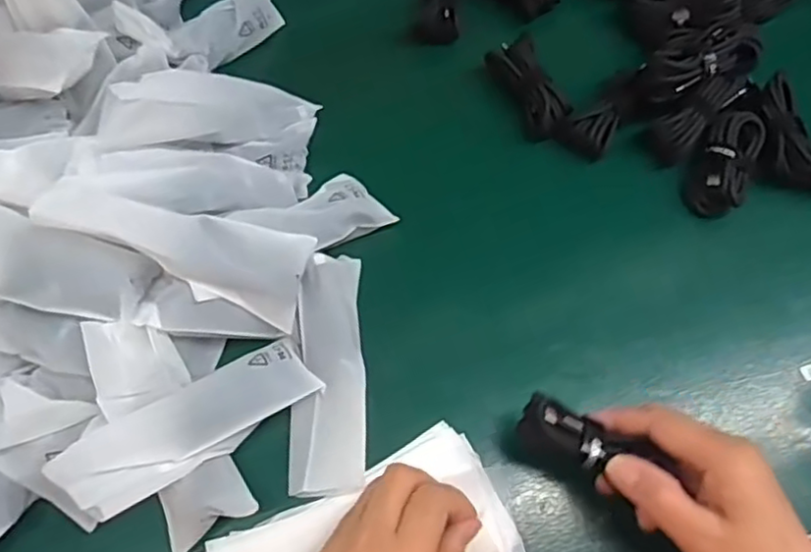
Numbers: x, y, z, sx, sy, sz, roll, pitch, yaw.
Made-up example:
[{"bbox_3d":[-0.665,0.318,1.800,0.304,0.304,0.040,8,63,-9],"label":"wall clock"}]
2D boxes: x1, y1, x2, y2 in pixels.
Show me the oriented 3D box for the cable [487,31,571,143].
[{"bbox_3d":[0.091,-0.137,0.474,0.032,0.022,0.075,-25,72,-8],"label":"cable"}]

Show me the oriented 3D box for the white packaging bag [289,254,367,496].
[{"bbox_3d":[-0.048,0.054,0.393,0.047,0.014,0.146,-2,70,1],"label":"white packaging bag"}]

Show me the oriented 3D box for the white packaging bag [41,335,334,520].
[{"bbox_3d":[-0.122,0.083,0.374,0.141,0.031,0.044,-33,73,-10],"label":"white packaging bag"}]

